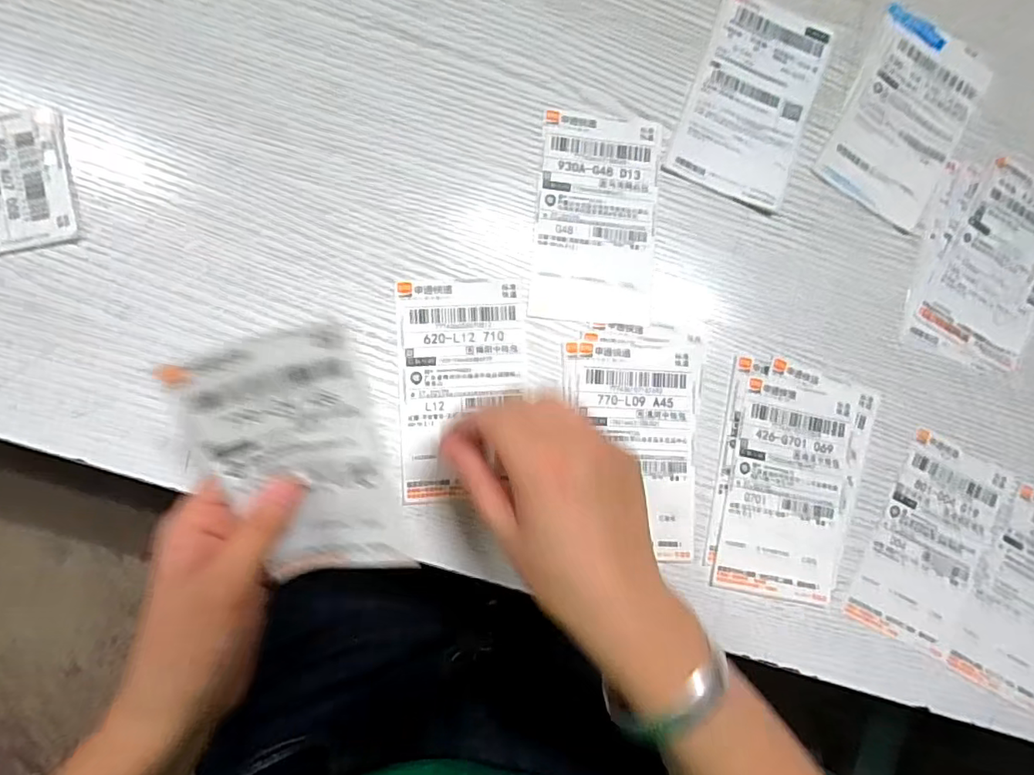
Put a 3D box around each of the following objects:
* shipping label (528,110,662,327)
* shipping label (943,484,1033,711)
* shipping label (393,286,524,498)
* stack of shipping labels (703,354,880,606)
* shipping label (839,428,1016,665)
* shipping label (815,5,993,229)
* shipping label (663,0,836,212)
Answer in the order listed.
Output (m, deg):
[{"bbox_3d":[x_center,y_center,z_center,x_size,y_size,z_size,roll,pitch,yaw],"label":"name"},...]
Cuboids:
[{"bbox_3d":[0.049,-0.105,0.341,0.074,0.004,0.128,5,86,-5],"label":"shipping label"},{"bbox_3d":[0.333,0.136,0.360,0.079,0.005,0.125,26,85,-4],"label":"shipping label"},{"bbox_3d":[-0.033,0.001,0.327,0.073,0.004,0.128,0,87,-6],"label":"shipping label"},{"bbox_3d":[0.169,0.056,0.342,0.092,0.004,0.142,12,86,-5],"label":"stack of shipping labels"},{"bbox_3d":[0.267,0.100,0.354,0.079,0.004,0.125,25,85,-4],"label":"shipping label"},{"bbox_3d":[0.257,-0.179,0.366,0.079,0.004,0.133,29,84,-3],"label":"shipping label"},{"bbox_3d":[0.152,-0.188,0.357,0.079,0.004,0.133,20,85,-4],"label":"shipping label"}]

